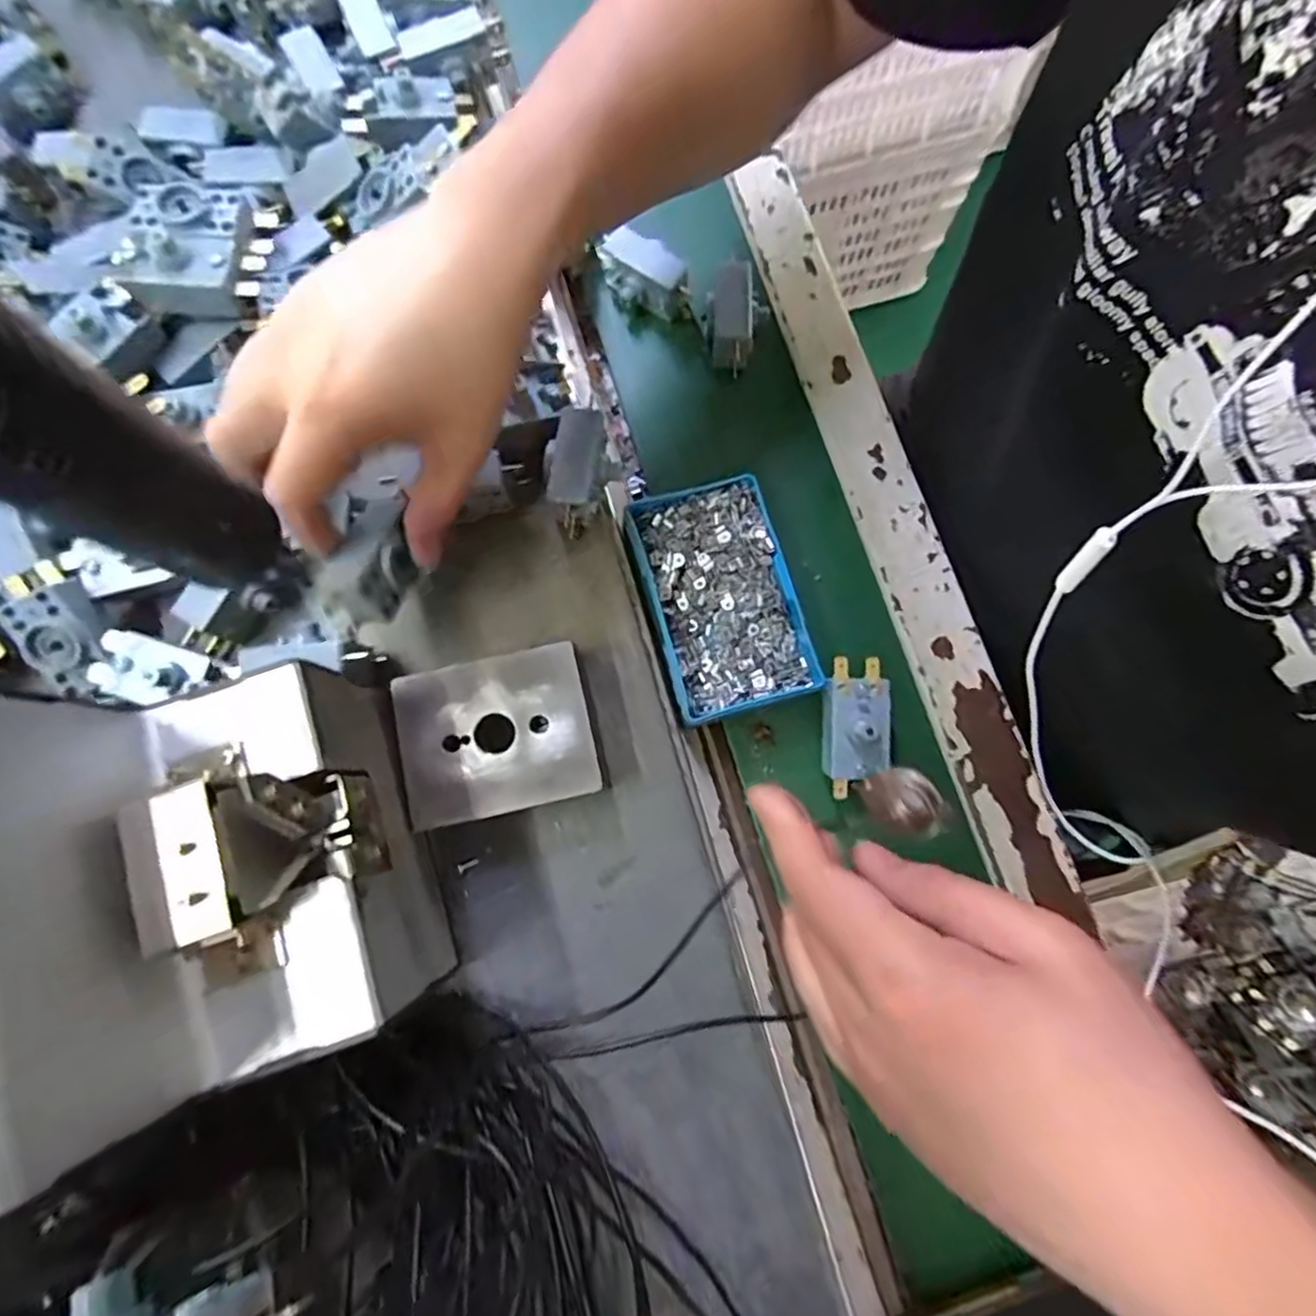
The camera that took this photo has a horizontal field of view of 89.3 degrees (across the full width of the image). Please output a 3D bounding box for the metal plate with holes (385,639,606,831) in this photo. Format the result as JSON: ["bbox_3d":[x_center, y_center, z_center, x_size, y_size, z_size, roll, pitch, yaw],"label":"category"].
[{"bbox_3d":[-0.069,0.034,0.292,0.081,0.025,0.066,-13,79,-3],"label":"metal plate with holes"}]

